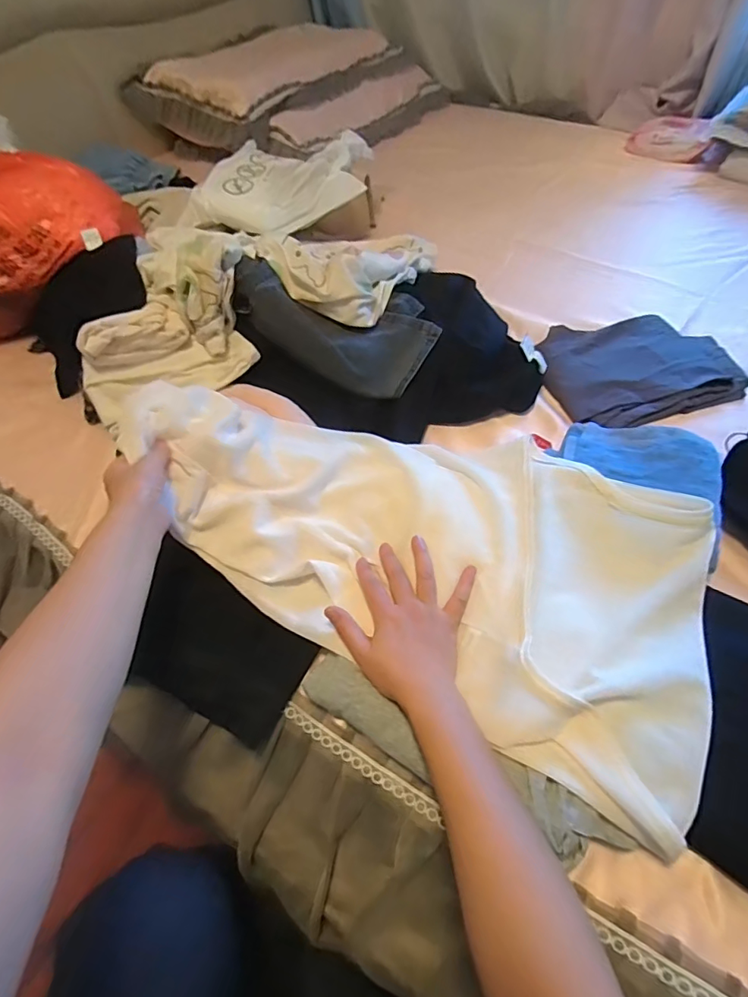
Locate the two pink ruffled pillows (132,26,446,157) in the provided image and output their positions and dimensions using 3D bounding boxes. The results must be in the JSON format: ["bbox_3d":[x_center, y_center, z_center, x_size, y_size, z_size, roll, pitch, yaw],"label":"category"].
[{"bbox_3d":[-0.195,-1.125,1.379,0.455,0.197,0.779,32,60,24],"label":"two pink ruffled pillows"}]

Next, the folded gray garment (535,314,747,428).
[{"bbox_3d":[0.391,-0.200,0.748,0.273,0.034,0.200,-15,54,-9],"label":"folded gray garment"}]

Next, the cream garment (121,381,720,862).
[{"bbox_3d":[0.033,0.031,0.528,0.603,0.111,0.317,22,57,15],"label":"cream garment"}]

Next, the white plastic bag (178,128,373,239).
[{"bbox_3d":[-0.185,-0.607,0.953,0.311,0.088,0.240,9,54,9],"label":"white plastic bag"}]

